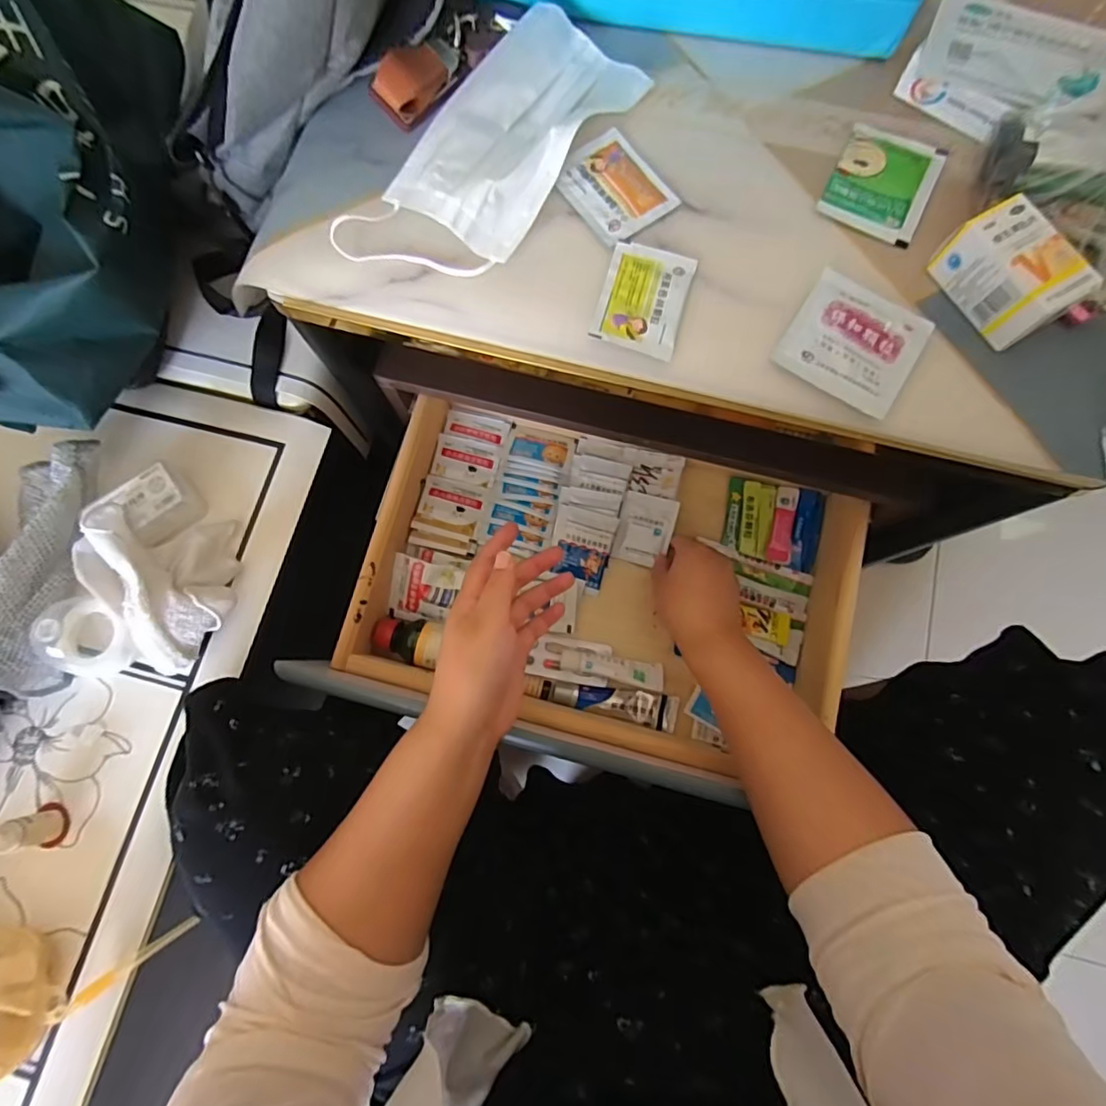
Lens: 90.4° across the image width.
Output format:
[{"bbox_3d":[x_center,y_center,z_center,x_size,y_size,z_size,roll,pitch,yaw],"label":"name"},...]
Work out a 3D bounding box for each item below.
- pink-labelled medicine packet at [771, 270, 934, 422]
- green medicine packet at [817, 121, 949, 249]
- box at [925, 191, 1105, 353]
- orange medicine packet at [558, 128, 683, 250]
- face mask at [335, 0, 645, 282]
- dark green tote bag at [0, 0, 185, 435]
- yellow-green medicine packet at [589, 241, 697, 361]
[{"bbox_3d":[0.172,-0.120,0.312,0.069,0.004,0.070,31,81,7],"label":"pink-labelled medicine packet"},{"bbox_3d":[0.202,-0.227,0.337,0.059,0.004,0.073,26,80,6],"label":"green medicine packet"},{"bbox_3d":[0.253,-0.154,0.304,0.037,0.035,0.067,-29,80,-5],"label":"box"},{"bbox_3d":[0.037,-0.226,0.339,0.054,0.004,0.067,-36,80,-6],"label":"orange medicine packet"},{"bbox_3d":[-0.032,-0.247,0.334,0.084,0.022,0.202,34,81,7],"label":"face mask"},{"bbox_3d":[-0.365,-0.244,0.382,0.181,0.215,0.292,-7,78,-1],"label":"dark green tote bag"},{"bbox_3d":[0.053,-0.150,0.321,0.048,0.004,0.067,16,79,4],"label":"yellow-green medicine packet"}]

